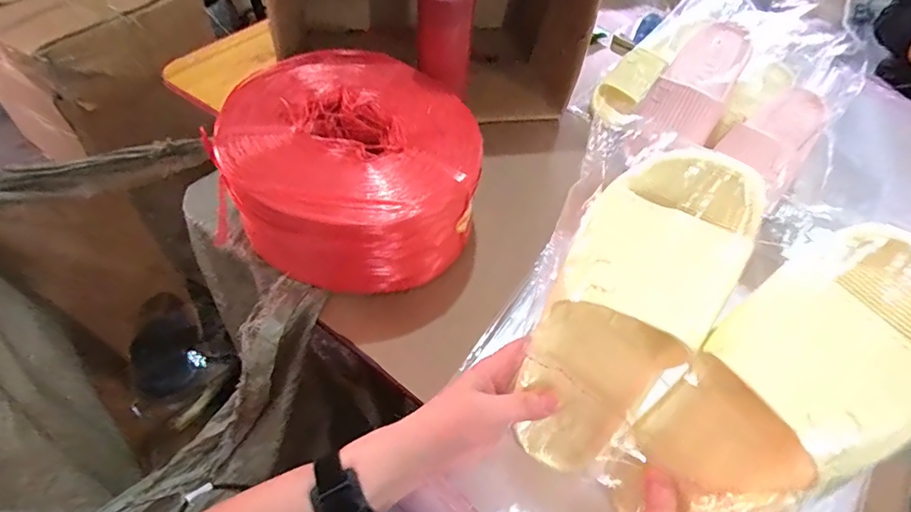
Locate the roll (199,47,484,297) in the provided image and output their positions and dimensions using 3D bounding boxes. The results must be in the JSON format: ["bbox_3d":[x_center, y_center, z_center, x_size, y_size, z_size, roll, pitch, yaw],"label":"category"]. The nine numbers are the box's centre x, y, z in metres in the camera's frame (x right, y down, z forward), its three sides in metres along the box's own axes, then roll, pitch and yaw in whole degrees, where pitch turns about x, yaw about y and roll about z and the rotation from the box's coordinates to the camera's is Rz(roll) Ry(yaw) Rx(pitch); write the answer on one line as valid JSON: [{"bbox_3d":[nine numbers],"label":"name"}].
[{"bbox_3d":[-0.108,-0.102,0.565,0.262,0.131,0.268,2,51,-2],"label":"roll"}]

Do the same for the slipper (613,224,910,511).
[{"bbox_3d":[0.187,0.096,0.300,0.097,0.239,0.058,44,28,25],"label":"slipper"}]

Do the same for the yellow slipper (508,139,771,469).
[{"bbox_3d":[0.114,0.045,0.341,0.099,0.240,0.055,28,20,16],"label":"yellow slipper"}]

